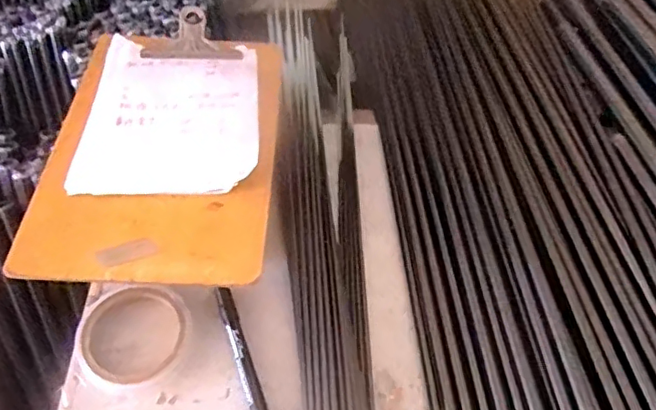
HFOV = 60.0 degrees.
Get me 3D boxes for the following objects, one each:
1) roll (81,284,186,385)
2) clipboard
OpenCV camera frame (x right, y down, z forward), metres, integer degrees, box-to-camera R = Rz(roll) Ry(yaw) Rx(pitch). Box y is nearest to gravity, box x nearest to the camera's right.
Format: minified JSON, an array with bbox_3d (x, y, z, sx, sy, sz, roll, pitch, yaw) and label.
[{"bbox_3d":[-0.170,0.113,0.500,0.085,0.024,0.085,1,53,-1],"label":"roll"},{"bbox_3d":[-0.141,-0.058,0.509,0.191,0.022,0.285,3,53,1],"label":"clipboard"}]

